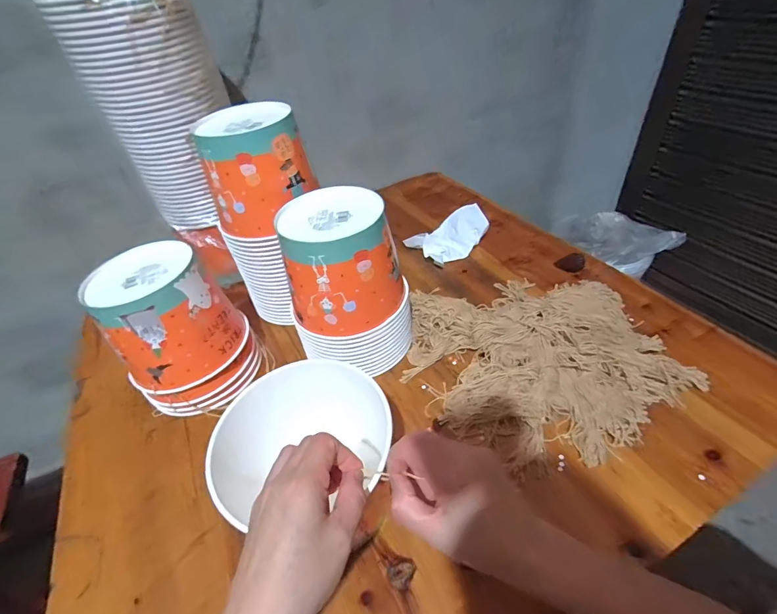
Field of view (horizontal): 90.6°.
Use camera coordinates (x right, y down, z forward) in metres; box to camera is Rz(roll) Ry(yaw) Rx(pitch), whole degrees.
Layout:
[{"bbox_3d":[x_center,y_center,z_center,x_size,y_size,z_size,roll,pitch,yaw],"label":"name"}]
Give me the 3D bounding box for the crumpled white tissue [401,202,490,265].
[{"bbox_3d":[0.120,-0.142,0.750,0.144,0.056,0.095,-28,46,-22],"label":"crumpled white tissue"}]

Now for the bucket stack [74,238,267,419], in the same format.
[{"bbox_3d":[-0.287,0.027,0.523,0.154,0.182,0.150,-34,49,-27],"label":"bucket stack"}]

